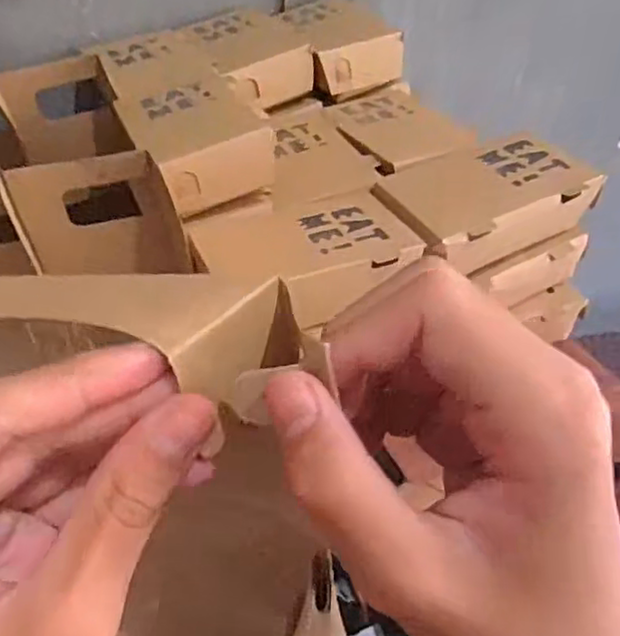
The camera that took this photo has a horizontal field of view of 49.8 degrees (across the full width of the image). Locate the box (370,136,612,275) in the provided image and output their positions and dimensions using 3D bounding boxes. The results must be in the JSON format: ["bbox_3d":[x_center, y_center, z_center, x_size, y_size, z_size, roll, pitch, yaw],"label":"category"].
[{"bbox_3d":[0.133,-0.085,0.498,0.150,0.041,0.101,-18,41,-15],"label":"box"}]

